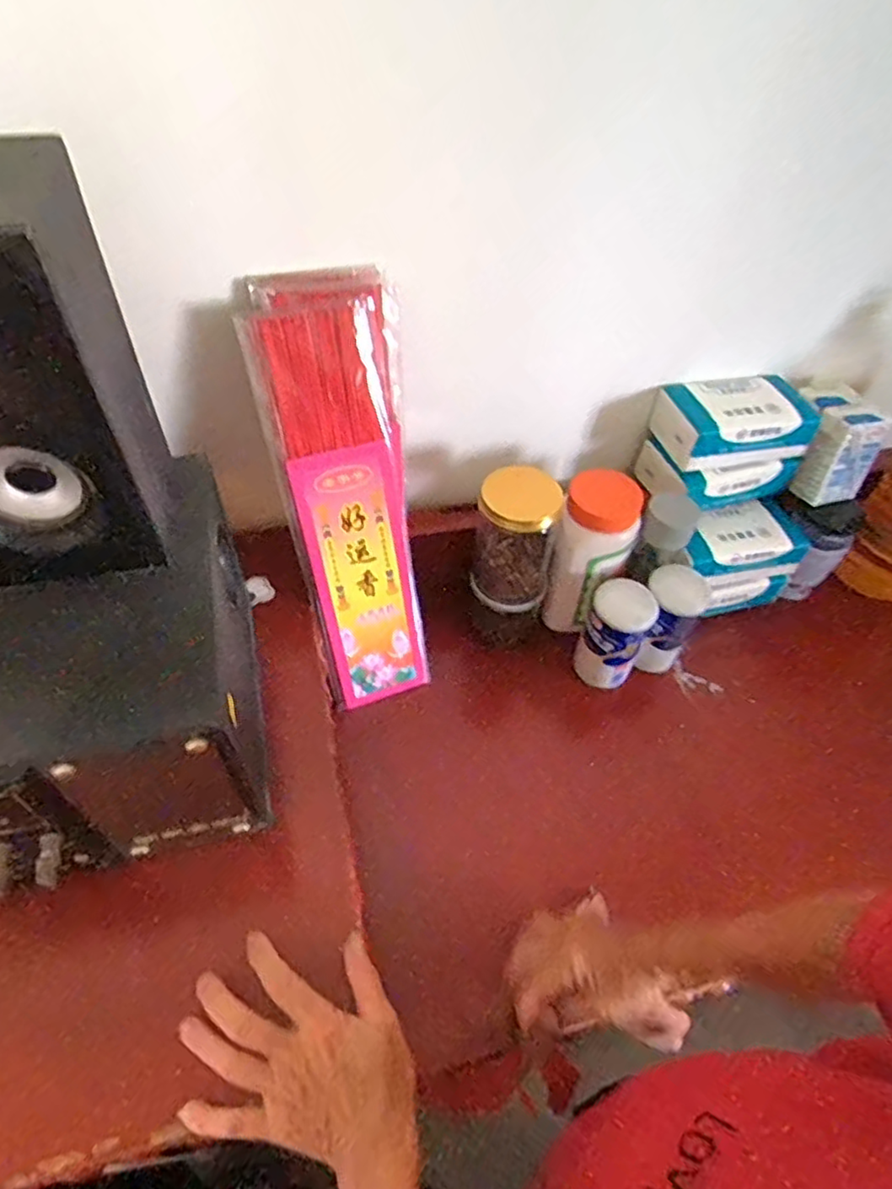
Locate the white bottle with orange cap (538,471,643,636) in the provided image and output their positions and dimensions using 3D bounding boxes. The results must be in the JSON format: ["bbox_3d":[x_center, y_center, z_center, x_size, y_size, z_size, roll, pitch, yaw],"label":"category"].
[{"bbox_3d":[0.157,-0.038,0.723,0.080,0.180,0.092,19,52,11],"label":"white bottle with orange cap"}]

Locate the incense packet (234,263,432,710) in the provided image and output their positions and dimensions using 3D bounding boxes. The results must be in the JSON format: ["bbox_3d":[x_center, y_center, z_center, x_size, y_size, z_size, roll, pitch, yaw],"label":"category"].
[{"bbox_3d":[-0.086,-0.075,0.628,0.122,0.420,0.032,-17,31,-16],"label":"incense packet"}]

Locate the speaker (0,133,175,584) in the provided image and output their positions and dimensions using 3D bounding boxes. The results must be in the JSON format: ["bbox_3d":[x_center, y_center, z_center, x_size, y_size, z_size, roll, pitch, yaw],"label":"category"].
[{"bbox_3d":[-0.253,-0.125,0.384,0.122,0.205,0.130,-5,52,-7],"label":"speaker"}]

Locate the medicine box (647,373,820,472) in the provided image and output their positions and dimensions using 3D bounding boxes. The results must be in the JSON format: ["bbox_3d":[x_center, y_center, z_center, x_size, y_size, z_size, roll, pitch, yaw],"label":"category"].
[{"bbox_3d":[0.323,-0.197,0.731,0.162,0.057,0.089,-8,52,-10],"label":"medicine box"}]

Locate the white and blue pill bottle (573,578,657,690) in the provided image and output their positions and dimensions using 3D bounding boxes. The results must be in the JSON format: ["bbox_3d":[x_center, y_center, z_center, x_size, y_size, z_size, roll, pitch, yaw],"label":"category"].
[{"bbox_3d":[0.183,0.047,0.720,0.065,0.131,0.067,21,53,13],"label":"white and blue pill bottle"}]

